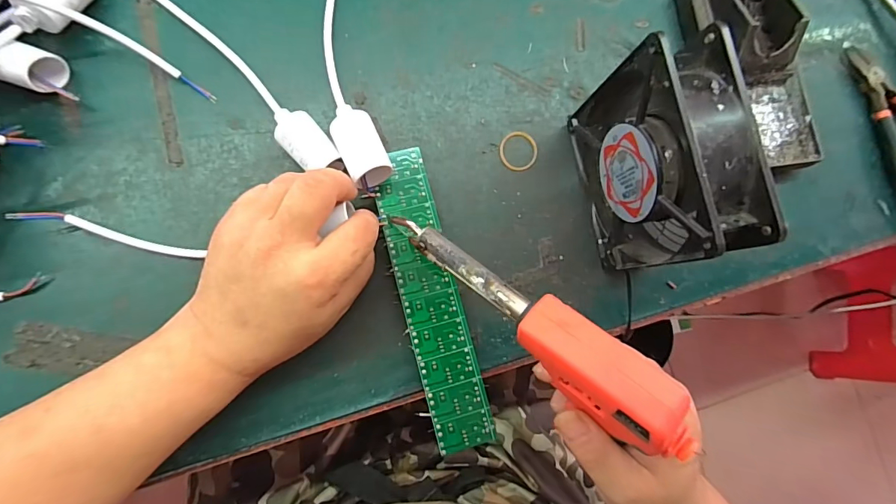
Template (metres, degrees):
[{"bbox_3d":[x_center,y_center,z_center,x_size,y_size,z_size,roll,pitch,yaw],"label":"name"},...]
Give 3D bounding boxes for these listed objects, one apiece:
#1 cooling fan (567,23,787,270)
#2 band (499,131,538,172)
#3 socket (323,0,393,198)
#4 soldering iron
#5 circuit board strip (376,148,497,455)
[{"bbox_3d":[0.129,-0.053,0.274,0.040,0.122,0.117,-14,85,-8],"label":"cooling fan"},{"bbox_3d":[0.054,-0.076,0.328,0.030,0.004,0.031,1,83,-7],"label":"band"},{"bbox_3d":[-0.071,-0.143,0.305,0.033,0.034,0.213,-8,85,-7],"label":"socket"},{"bbox_3d":[0.043,0.037,0.234,0.177,0.029,0.035,37,80,28],"label":"soldering iron"},{"bbox_3d":[-0.012,0.030,0.294,0.038,0.004,0.200,-14,84,-8],"label":"circuit board strip"}]

